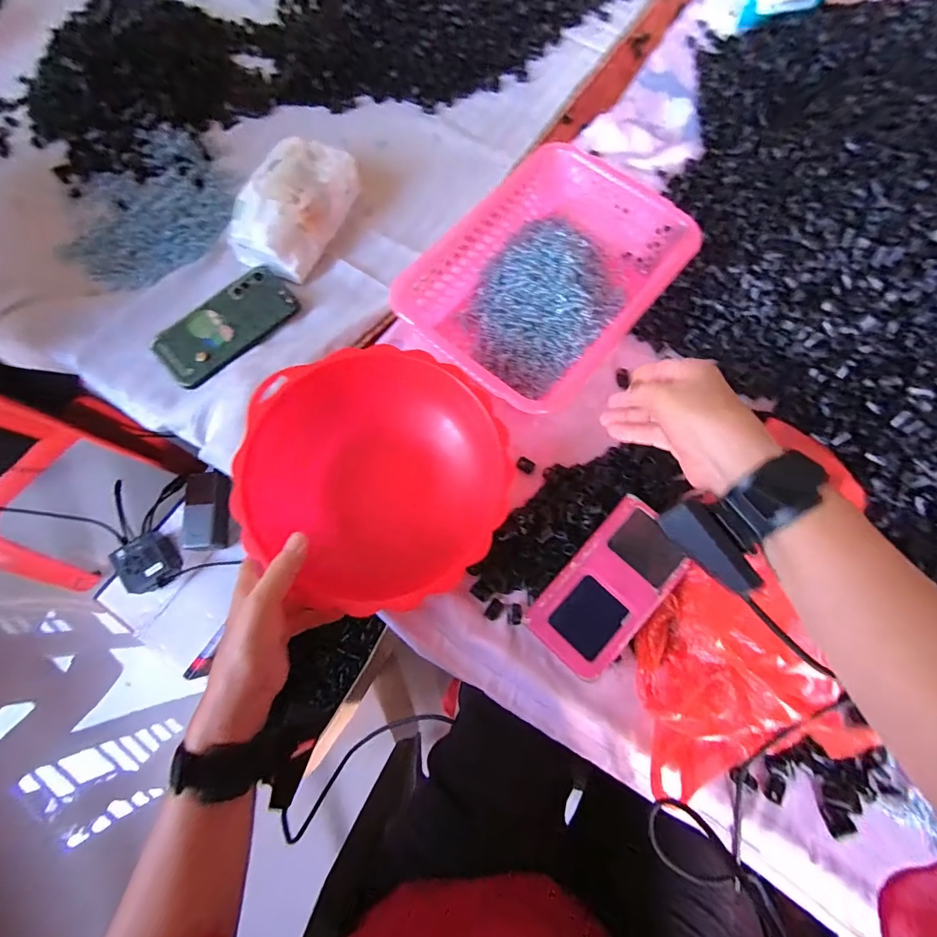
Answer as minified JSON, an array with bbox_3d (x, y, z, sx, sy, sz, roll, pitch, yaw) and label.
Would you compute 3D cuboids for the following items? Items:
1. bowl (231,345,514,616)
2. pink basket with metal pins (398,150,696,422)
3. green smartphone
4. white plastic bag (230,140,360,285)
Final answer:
[{"bbox_3d":[-0.089,0.010,0.434,0.239,0.072,0.237,0,73,-1],"label":"bowl"},{"bbox_3d":[0.087,-0.211,0.504,0.217,0.069,0.316,39,77,10],"label":"pink basket with metal pins"},{"bbox_3d":[-0.277,-0.166,0.504,0.080,0.009,0.162,43,77,11],"label":"green smartphone"},{"bbox_3d":[-0.206,-0.315,0.530,0.087,0.074,0.164,24,74,6],"label":"white plastic bag"}]

